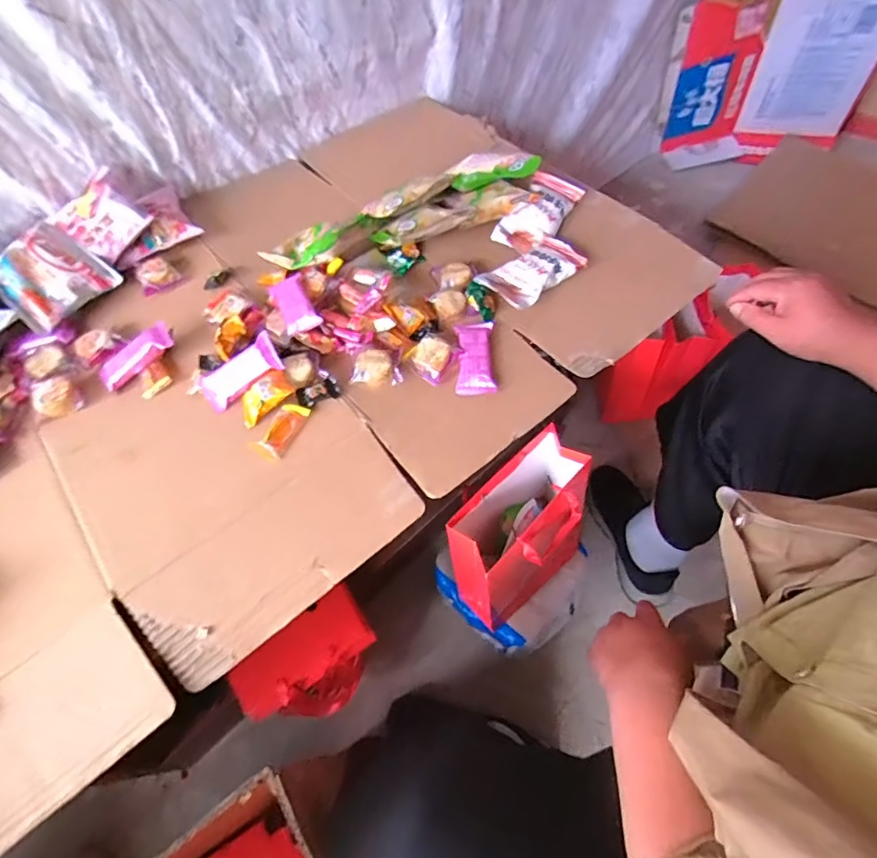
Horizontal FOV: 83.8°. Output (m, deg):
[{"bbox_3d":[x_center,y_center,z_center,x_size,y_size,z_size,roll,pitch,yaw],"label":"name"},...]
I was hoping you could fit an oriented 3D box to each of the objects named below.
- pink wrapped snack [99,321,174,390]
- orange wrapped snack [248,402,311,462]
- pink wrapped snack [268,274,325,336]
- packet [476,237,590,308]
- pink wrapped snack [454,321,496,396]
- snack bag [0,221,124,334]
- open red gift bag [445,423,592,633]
[{"bbox_3d":[-0.349,-0.084,0.567,0.091,0.016,0.038,-40,67,-1],"label":"pink wrapped snack"},{"bbox_3d":[-0.167,0.001,0.521,0.031,0.013,0.068,22,64,13],"label":"orange wrapped snack"},{"bbox_3d":[-0.171,-0.149,0.580,0.040,0.019,0.084,-24,64,-11],"label":"pink wrapped snack"},{"bbox_3d":[0.121,-0.203,0.628,0.128,0.018,0.072,-36,66,-16],"label":"packet"},{"bbox_3d":[0.043,-0.085,0.579,0.044,0.023,0.096,-1,62,1],"label":"pink wrapped snack"},{"bbox_3d":[-0.481,-0.191,0.601,0.113,0.034,0.114,34,66,-2],"label":"snack bag"},{"bbox_3d":[0.112,0.140,0.663,0.201,0.239,0.128,-37,63,-17],"label":"open red gift bag"}]

